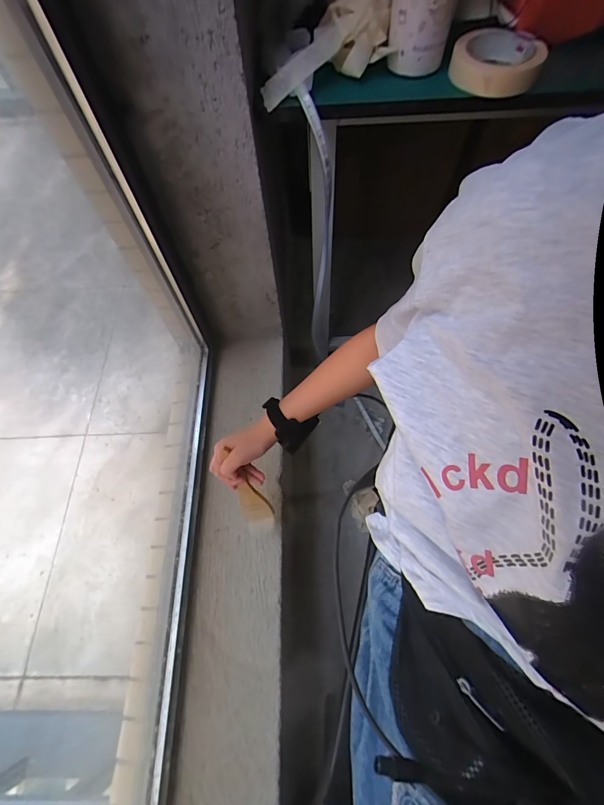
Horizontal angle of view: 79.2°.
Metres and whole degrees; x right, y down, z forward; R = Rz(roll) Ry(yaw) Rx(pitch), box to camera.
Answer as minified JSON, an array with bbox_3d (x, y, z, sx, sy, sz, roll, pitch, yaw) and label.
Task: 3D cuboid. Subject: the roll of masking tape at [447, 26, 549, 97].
[{"bbox_3d":[0.237,-0.418,0.446,0.102,0.028,0.102,11,65,8],"label":"roll of masking tape"}]

